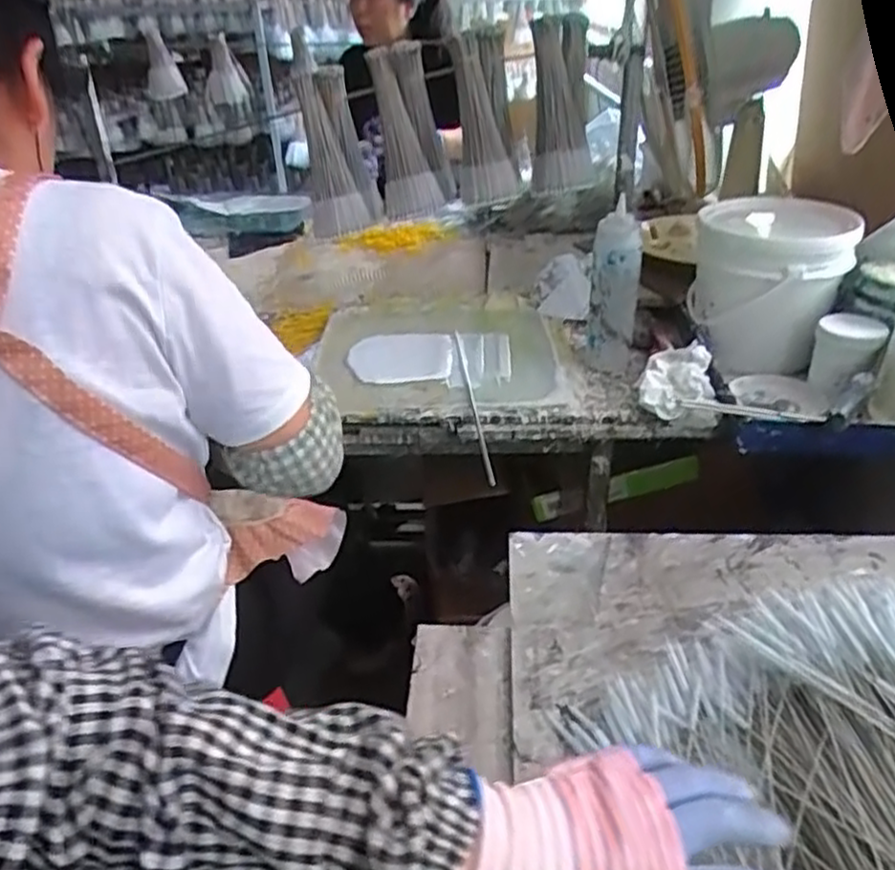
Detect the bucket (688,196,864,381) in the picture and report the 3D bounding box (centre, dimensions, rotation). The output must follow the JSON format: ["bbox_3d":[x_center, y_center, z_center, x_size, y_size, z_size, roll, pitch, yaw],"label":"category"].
[{"bbox_3d":[0.424,-0.201,0.988,0.185,0.184,0.176,7,34,16],"label":"bucket"}]

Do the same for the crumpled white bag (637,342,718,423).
[{"bbox_3d":[0.288,-0.068,0.921,0.090,0.046,0.123,8,34,18],"label":"crumpled white bag"}]

